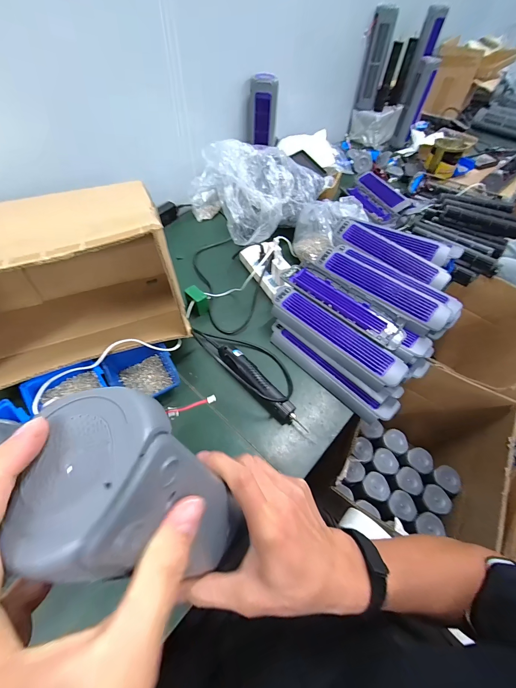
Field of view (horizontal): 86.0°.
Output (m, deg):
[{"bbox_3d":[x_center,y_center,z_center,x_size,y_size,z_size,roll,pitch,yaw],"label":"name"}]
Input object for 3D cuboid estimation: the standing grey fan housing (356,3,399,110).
[{"bbox_3d":[0.496,-1.200,1.181,0.101,0.294,0.057,11,54,5],"label":"standing grey fan housing"}]

